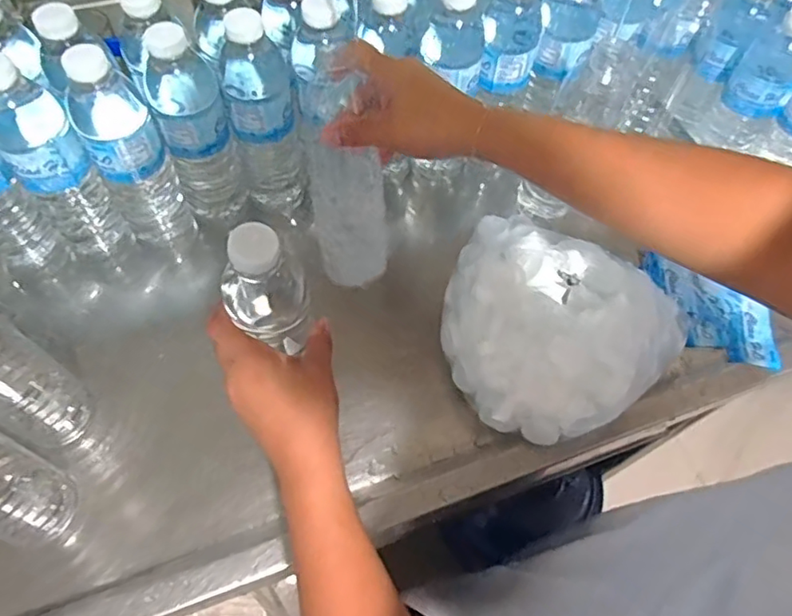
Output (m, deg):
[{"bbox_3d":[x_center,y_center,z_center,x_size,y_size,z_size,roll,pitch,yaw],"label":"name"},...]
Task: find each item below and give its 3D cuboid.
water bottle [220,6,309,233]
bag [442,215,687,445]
[{"bbox_3d":[-0.121,-0.170,0.545,0.064,0.206,0.074,-9,61,-8],"label":"water bottle"},{"bbox_3d":[0.129,0.017,0.522,0.214,0.090,0.201,39,65,18],"label":"bag"}]

